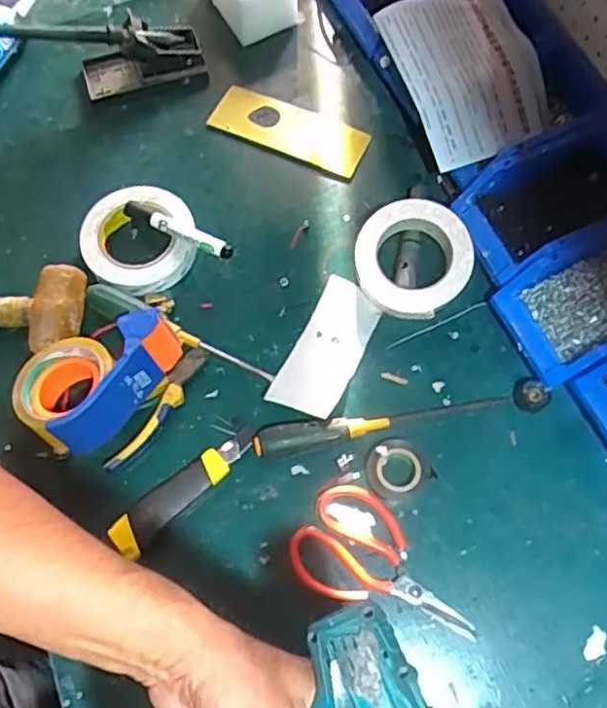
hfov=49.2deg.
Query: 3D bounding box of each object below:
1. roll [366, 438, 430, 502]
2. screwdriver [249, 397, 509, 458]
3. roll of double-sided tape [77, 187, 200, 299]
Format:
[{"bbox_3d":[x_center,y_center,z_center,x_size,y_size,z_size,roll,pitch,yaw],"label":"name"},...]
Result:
[{"bbox_3d":[0.090,0.110,0.637,0.058,0.023,0.057,0,68,0],"label":"roll"},{"bbox_3d":[0.079,0.067,0.646,0.253,0.021,0.027,-10,69,-4],"label":"screwdriver"},{"bbox_3d":[-0.179,-0.124,0.723,0.119,0.039,0.117,0,68,0],"label":"roll of double-sided tape"}]

